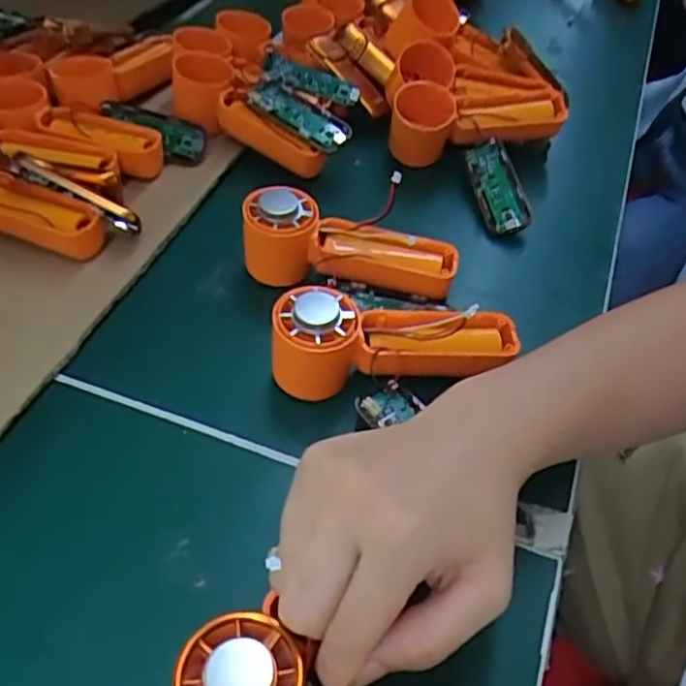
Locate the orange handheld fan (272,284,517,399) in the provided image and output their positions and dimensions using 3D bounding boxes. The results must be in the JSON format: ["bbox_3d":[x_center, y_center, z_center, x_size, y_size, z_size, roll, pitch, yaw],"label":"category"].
[{"bbox_3d":[0.028,-0.001,0.345,0.130,0.049,0.046,-7,50,-7],"label":"orange handheld fan"}]

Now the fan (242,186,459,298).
[{"bbox_3d":[0.005,-0.059,0.391,0.126,0.044,0.042,9,50,6],"label":"fan"}]

